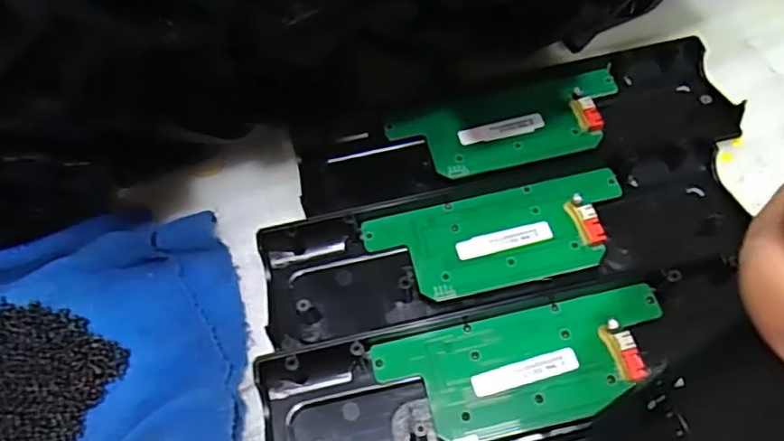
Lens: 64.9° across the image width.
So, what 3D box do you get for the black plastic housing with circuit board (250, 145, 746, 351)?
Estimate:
[{"bbox_3d":[0.059,0.008,0.321,0.247,0.021,0.072,-12,58,-1],"label":"black plastic housing with circuit board"}]

